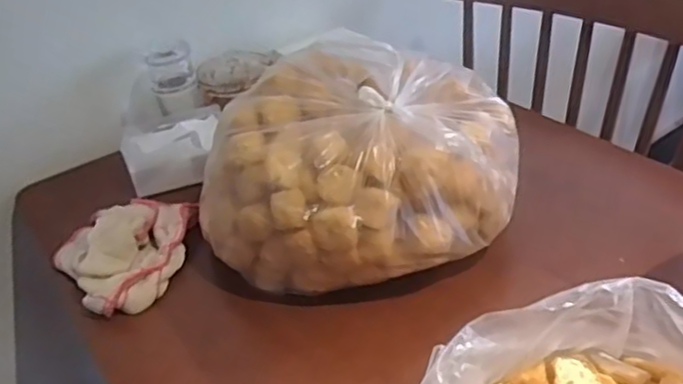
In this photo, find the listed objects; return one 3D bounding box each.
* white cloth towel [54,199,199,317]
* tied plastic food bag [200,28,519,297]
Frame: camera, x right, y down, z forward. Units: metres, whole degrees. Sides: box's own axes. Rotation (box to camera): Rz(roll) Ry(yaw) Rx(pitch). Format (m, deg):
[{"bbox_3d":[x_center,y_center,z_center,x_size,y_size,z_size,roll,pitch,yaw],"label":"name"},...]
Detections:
[{"bbox_3d":[-0.210,0.052,0.652,0.142,0.054,0.134,-19,36,-16],"label":"white cloth towel"},{"bbox_3d":[0.014,-0.026,0.609,0.277,0.171,0.199,4,36,17],"label":"tied plastic food bag"}]

